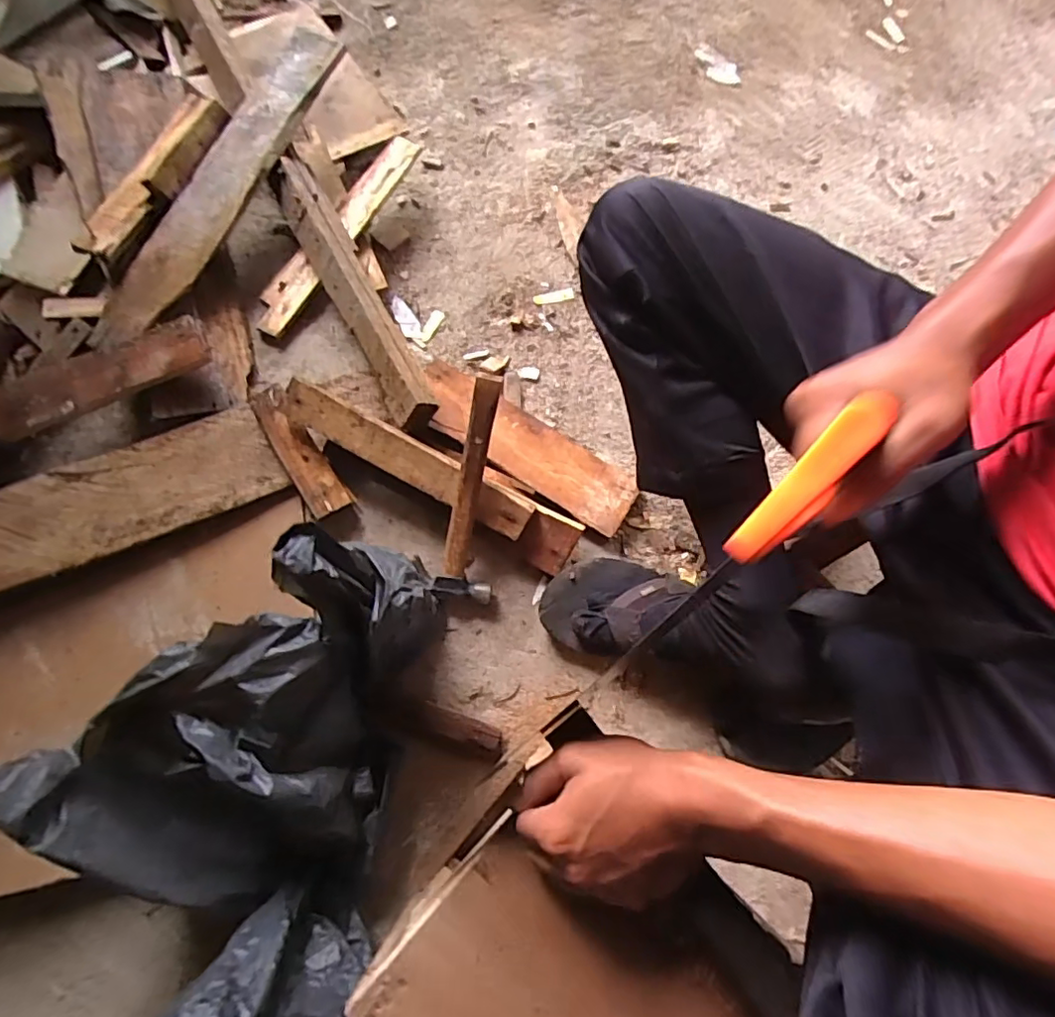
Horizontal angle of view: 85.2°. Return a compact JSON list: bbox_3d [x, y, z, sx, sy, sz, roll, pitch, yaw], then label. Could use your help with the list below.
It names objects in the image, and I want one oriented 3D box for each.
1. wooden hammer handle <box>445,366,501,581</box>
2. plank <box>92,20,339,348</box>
[{"bbox_3d":[-0.062,-0.032,0.617,0.025,0.016,0.221,13,102,2],"label":"wooden hammer handle"},{"bbox_3d":[-0.402,-0.433,0.752,0.095,0.019,0.518,22,78,10],"label":"plank"}]

